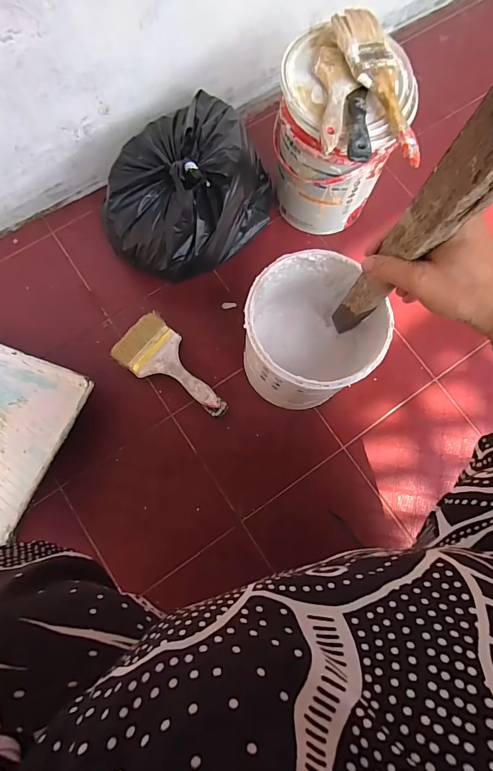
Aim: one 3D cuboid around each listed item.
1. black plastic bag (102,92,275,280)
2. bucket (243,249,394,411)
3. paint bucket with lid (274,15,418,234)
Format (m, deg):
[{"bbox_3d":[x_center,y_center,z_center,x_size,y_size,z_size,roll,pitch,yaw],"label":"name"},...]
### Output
[{"bbox_3d":[-0.087,-0.300,0.605,0.192,0.162,0.276,41,81,7],"label":"black plastic bag"},{"bbox_3d":[0.087,-0.066,0.550,0.172,0.183,0.177,0,79,-1],"label":"bucket"},{"bbox_3d":[0.131,-0.378,0.587,0.180,0.221,0.162,17,79,2],"label":"paint bucket with lid"}]

